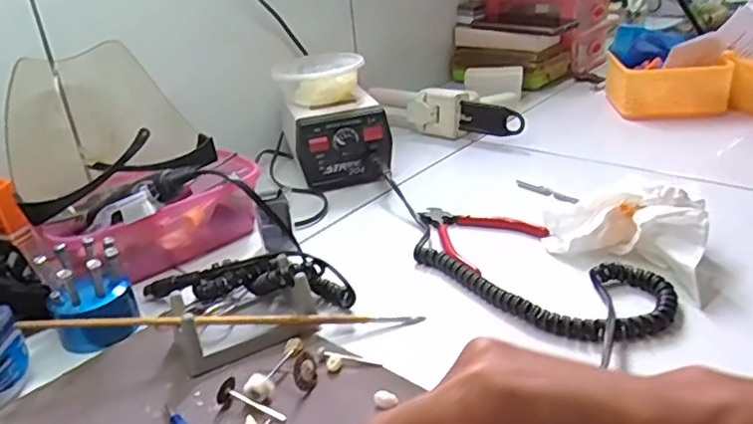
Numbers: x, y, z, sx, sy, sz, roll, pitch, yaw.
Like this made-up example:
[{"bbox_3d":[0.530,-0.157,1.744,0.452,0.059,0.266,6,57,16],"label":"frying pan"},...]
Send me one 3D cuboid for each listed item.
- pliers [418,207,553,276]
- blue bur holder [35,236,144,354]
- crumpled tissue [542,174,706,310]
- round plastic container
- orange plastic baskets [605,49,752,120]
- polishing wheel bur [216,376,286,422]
[{"bbox_3d":[0.079,0.019,0.549,0.096,0.009,0.115,-24,32,-34],"label":"pliers"},{"bbox_3d":[-0.217,0.059,0.463,0.058,0.066,0.059,-19,30,-26],"label":"blue bur holder"},{"bbox_3d":[0.203,0.010,0.494,0.138,0.056,0.072,19,35,40],"label":"crumpled tissue"},{"bbox_3d":[-0.068,-0.162,0.718,0.100,0.041,0.111,-7,26,-4],"label":"round plastic container"},{"bbox_3d":[0.447,-0.158,0.765,0.304,0.066,0.105,7,29,23],"label":"orange plastic baskets"},{"bbox_3d":[-0.078,0.118,0.377,0.047,0.011,0.016,14,32,33],"label":"polishing wheel bur"}]

